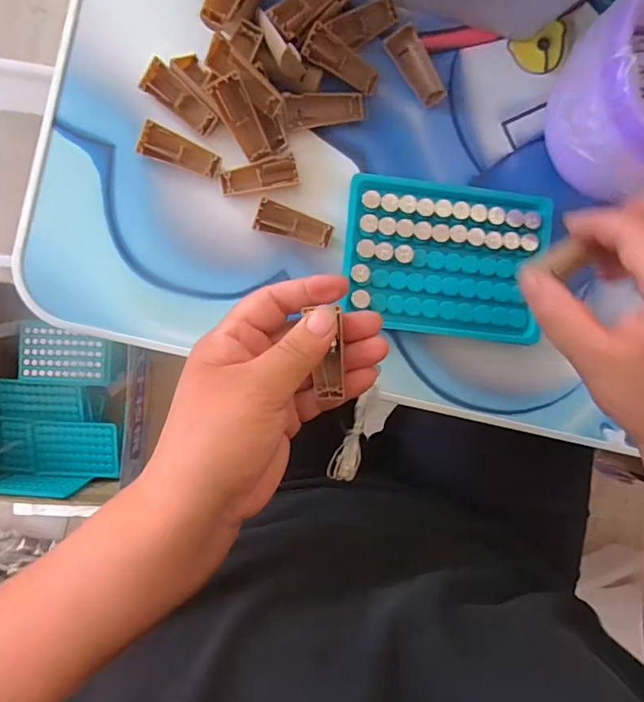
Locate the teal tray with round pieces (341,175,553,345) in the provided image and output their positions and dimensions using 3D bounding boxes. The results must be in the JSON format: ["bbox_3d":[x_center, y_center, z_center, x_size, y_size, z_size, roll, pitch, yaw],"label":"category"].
[{"bbox_3d":[0.078,-0.059,0.302,0.126,0.016,0.095,7,92,-4],"label":"teal tray with round pieces"}]

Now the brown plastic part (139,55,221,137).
[{"bbox_3d":[-0.087,-0.154,0.293,0.049,0.014,0.018,41,89,-4],"label":"brown plastic part"}]

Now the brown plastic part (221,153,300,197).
[{"bbox_3d":[-0.039,-0.110,0.298,0.047,0.004,0.019,-13,93,-3],"label":"brown plastic part"}]

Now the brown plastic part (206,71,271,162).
[{"bbox_3d":[-0.048,-0.140,0.286,0.018,0.004,0.047,-30,122,-1],"label":"brown plastic part"}]

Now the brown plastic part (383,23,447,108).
[{"bbox_3d":[0.062,-0.183,0.306,0.019,0.010,0.049,-36,94,-2],"label":"brown plastic part"}]

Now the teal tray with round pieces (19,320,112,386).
[{"bbox_3d":[-0.397,0.009,0.742,0.127,0.006,0.089,10,97,-38],"label":"teal tray with round pieces"}]

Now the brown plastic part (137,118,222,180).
[{"bbox_3d":[-0.087,-0.123,0.293,0.048,0.008,0.020,21,90,-4],"label":"brown plastic part"}]

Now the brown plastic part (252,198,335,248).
[{"bbox_3d":[-0.017,-0.079,0.300,0.047,0.008,0.019,16,91,-4],"label":"brown plastic part"}]

